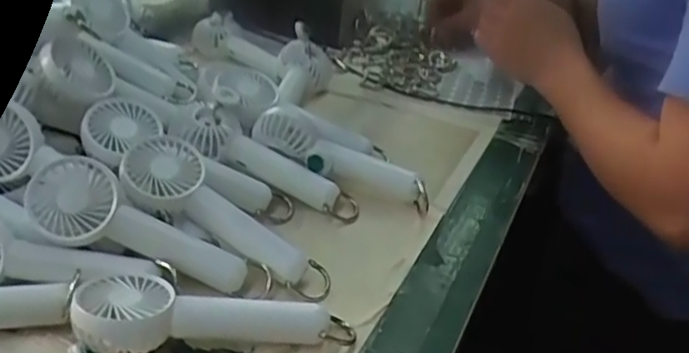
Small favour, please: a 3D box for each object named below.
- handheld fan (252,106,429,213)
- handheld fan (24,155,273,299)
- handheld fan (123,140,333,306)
[{"bbox_3d":[-0.001,-0.017,0.530,0.153,0.032,0.046,25,37,4],"label":"handheld fan"},{"bbox_3d":[-0.128,0.037,0.421,0.165,0.032,0.053,26,35,-4],"label":"handheld fan"},{"bbox_3d":[-0.083,0.029,0.448,0.167,0.025,0.051,35,40,6],"label":"handheld fan"}]

